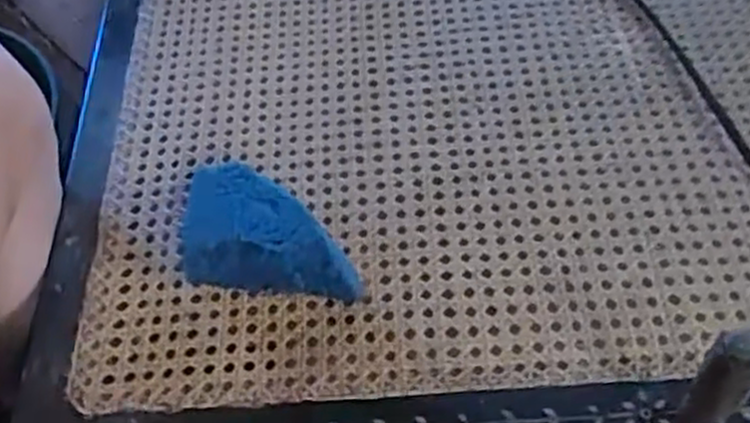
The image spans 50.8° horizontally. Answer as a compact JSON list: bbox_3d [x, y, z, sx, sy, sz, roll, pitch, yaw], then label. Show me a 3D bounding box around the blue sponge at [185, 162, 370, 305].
[{"bbox_3d":[-0.068,0.013,0.510,0.119,0.052,0.068,4,56,7],"label":"blue sponge"}]

